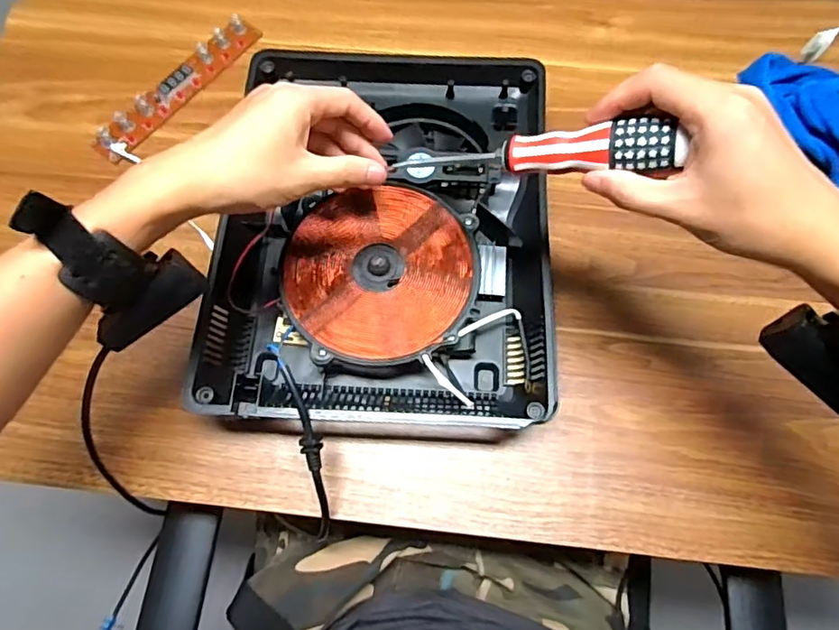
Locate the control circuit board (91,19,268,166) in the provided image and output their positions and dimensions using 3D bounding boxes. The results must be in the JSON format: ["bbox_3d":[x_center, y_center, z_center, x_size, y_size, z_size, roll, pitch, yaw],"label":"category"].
[{"bbox_3d":[-0.245,-0.233,0.584,0.035,0.025,0.205,37,74,13],"label":"control circuit board"}]

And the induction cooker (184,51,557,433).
[{"bbox_3d":[-0.031,-0.076,0.496,0.272,0.055,0.344,1,70,0],"label":"induction cooker"}]

